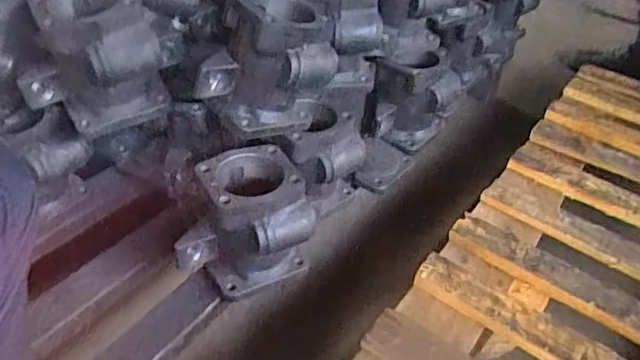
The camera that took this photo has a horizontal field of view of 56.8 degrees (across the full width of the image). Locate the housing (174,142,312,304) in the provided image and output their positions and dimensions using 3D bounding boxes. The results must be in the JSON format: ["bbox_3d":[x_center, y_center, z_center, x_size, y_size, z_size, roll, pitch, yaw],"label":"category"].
[{"bbox_3d":[-0.090,0.049,0.659,0.140,0.123,0.110,-16,45,-24],"label":"housing"}]

